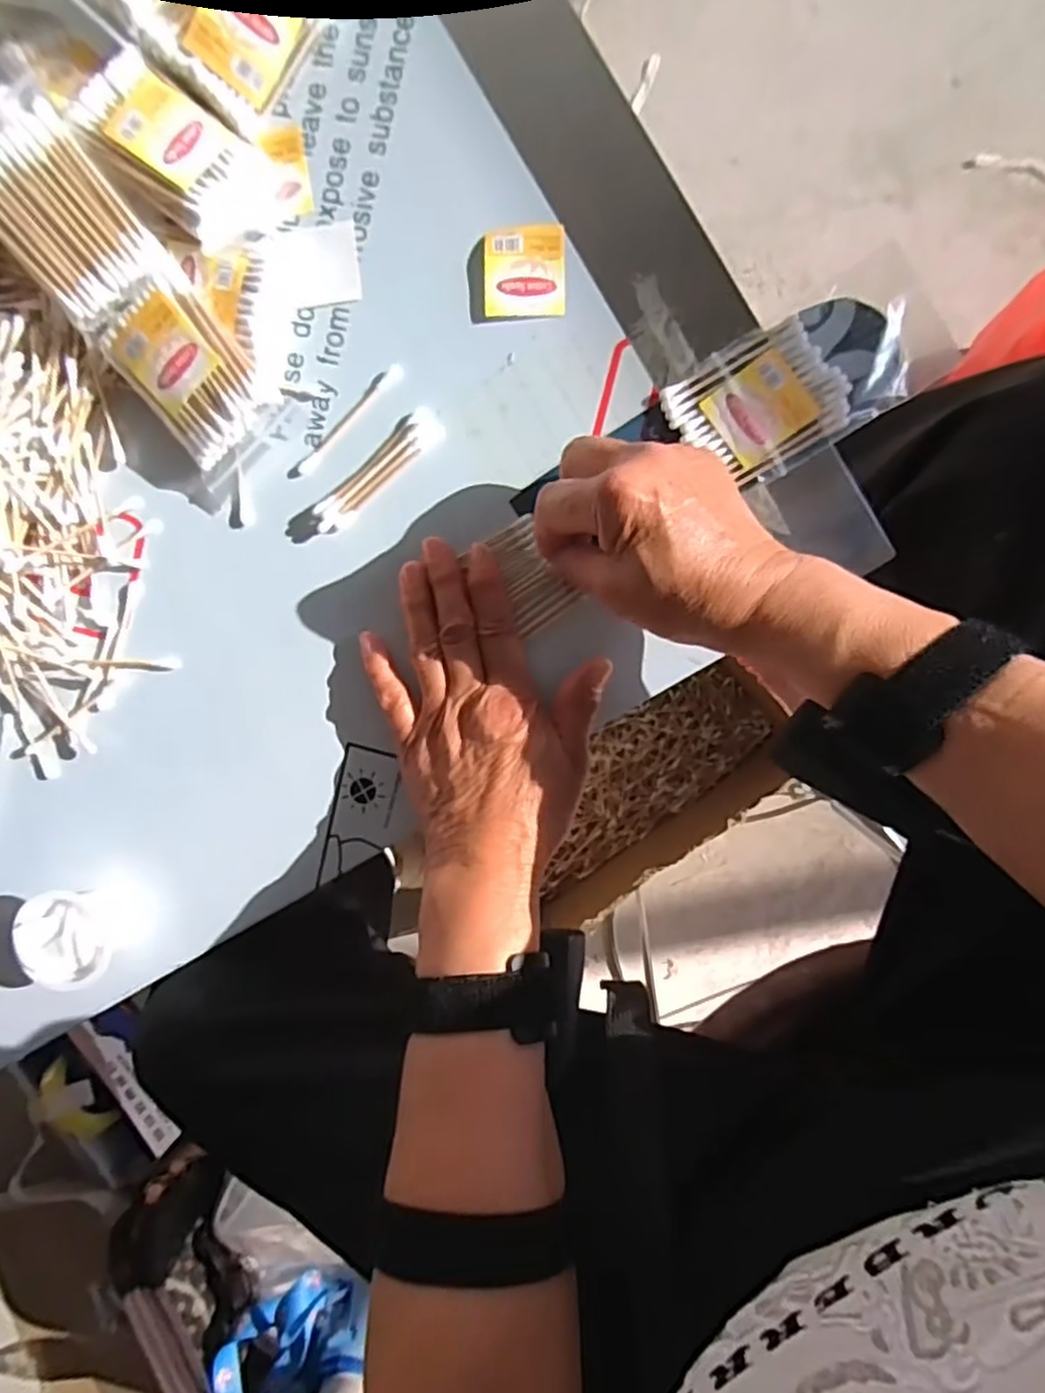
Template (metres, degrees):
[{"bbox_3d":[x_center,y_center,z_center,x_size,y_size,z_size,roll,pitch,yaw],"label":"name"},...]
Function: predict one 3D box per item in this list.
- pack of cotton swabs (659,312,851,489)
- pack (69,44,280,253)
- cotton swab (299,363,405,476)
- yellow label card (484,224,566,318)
[{"bbox_3d":[0.115,-0.141,0.344,0.073,0.014,0.063,-35,95,6],"label":"pack of cotton swabs"},{"bbox_3d":[-0.165,-0.265,0.340,0.085,0.014,0.056,37,74,-17],"label":"pack"},{"bbox_3d":[-0.090,-0.145,0.367,0.075,0.004,0.008,-43,94,7],"label":"cotton swab"},{"bbox_3d":[0.001,-0.212,0.350,0.039,0.004,0.041,0,97,2],"label":"yellow label card"}]

